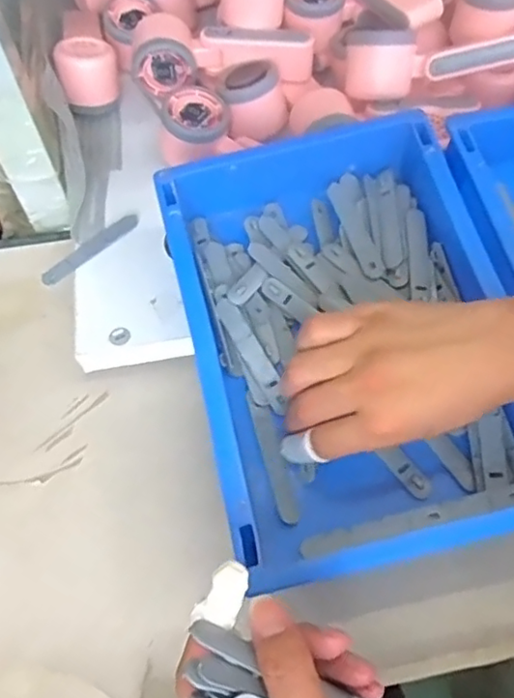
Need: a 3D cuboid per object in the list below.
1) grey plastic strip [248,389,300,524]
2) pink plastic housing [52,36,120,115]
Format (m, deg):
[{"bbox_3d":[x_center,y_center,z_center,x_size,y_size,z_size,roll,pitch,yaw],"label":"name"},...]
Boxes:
[{"bbox_3d":[0.011,0.073,0.409,0.016,0.004,0.091,-11,68,-21],"label":"grey plastic strip"},{"bbox_3d":[-0.163,-0.265,0.581,0.057,0.061,0.053,-15,58,-7],"label":"pink plastic housing"}]

